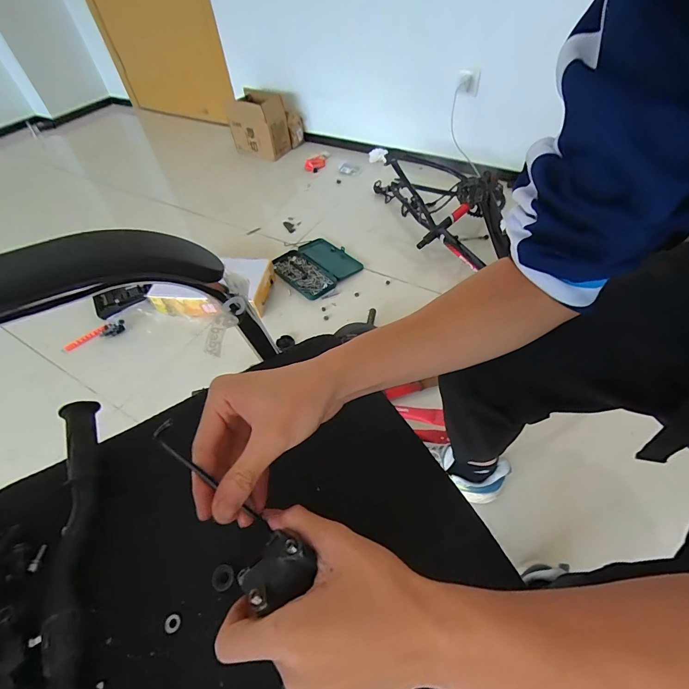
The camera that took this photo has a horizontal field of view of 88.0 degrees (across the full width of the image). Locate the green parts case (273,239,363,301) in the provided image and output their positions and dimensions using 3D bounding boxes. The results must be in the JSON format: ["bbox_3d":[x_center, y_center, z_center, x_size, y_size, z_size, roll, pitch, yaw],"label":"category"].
[{"bbox_3d":[-0.099,-0.282,1.259,0.261,0.034,0.246,-37,56,-23],"label":"green parts case"}]

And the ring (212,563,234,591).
[{"bbox_3d":[-0.102,0.195,0.298,0.020,0.006,0.018,2,50,7],"label":"ring"}]

